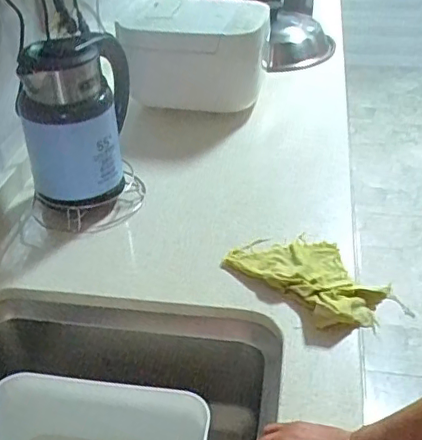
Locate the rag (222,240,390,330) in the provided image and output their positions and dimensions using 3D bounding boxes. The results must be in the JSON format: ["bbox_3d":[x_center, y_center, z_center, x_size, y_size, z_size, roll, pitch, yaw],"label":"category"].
[{"bbox_3d":[0.142,0.074,0.803,0.139,0.028,0.217,-32,46,-33],"label":"rag"}]

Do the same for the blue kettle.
[{"bbox_3d":[-0.216,-0.171,0.897,0.145,0.242,0.161,1,37,5],"label":"blue kettle"}]

